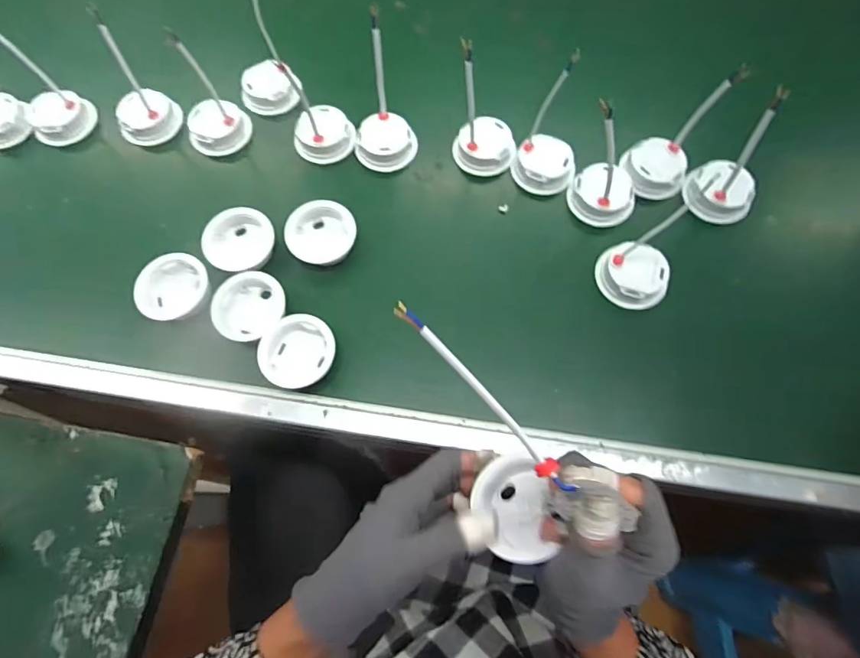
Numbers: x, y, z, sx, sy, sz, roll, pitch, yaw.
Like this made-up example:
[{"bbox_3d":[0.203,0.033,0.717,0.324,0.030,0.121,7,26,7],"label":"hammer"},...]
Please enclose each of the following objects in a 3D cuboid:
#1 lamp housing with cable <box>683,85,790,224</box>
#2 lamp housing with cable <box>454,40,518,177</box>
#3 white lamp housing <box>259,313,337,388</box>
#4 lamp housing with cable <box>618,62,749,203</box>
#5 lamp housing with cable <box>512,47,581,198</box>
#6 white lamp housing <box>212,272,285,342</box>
[{"bbox_3d":[0.325,-0.175,0.472,0.056,0.146,0.062,-3,69,0],"label":"lamp housing with cable"},{"bbox_3d":[0.062,-0.234,0.489,0.069,0.144,0.057,5,70,3],"label":"lamp housing with cable"},{"bbox_3d":[-0.128,0.024,0.453,0.069,0.024,0.070,0,70,1],"label":"white lamp housing"},{"bbox_3d":[0.251,-0.199,0.476,0.070,0.138,0.072,33,74,13],"label":"lamp housing with cable"},{"bbox_3d":[0.129,-0.200,0.484,0.071,0.158,0.056,19,71,8],"label":"lamp housing with cable"},{"bbox_3d":[-0.188,-0.025,0.474,0.060,0.024,0.071,32,73,12],"label":"white lamp housing"}]

